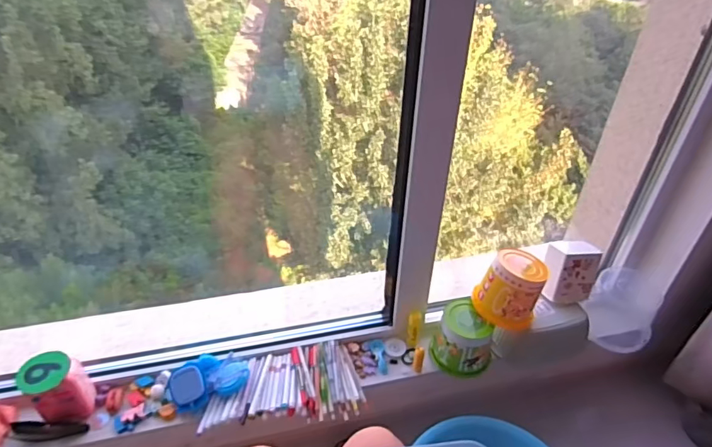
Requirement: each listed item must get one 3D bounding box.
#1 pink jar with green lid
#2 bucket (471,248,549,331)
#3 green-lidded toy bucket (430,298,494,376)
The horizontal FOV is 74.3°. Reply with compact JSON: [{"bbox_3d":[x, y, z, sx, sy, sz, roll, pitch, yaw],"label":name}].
[{"bbox_3d":[-0.587,0.327,0.932,0.091,0.138,0.074,-8,39,-12],"label":"pink jar with green lid"},{"bbox_3d":[0.338,0.141,1.037,0.133,0.135,0.115,18,40,20],"label":"bucket"},{"bbox_3d":[0.239,0.268,1.063,0.100,0.130,0.117,-24,44,-29],"label":"green-lidded toy bucket"}]

